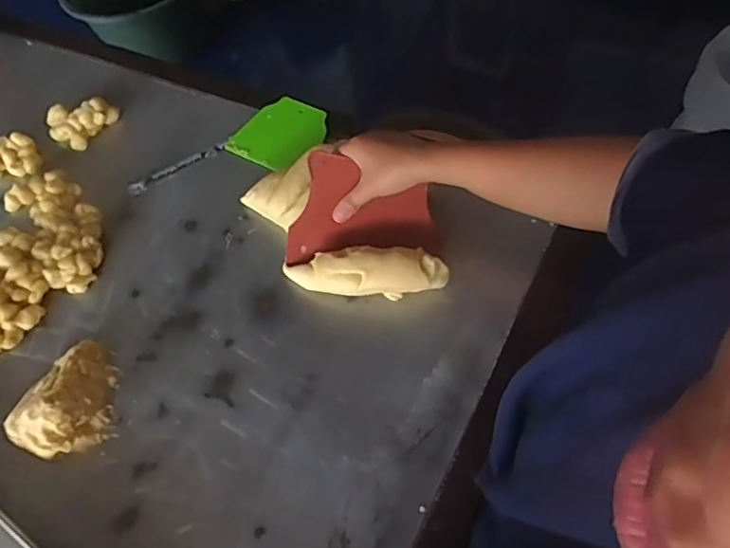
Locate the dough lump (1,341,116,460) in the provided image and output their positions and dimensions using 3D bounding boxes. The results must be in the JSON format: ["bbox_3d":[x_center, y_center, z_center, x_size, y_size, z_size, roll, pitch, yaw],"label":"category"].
[{"bbox_3d":[-0.296,0.125,0.576,0.089,0.037,0.121,18,63,17],"label":"dough lump"}]

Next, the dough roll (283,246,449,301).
[{"bbox_3d":[-0.002,-0.003,0.613,0.176,0.037,0.040,1,59,7],"label":"dough roll"}]

